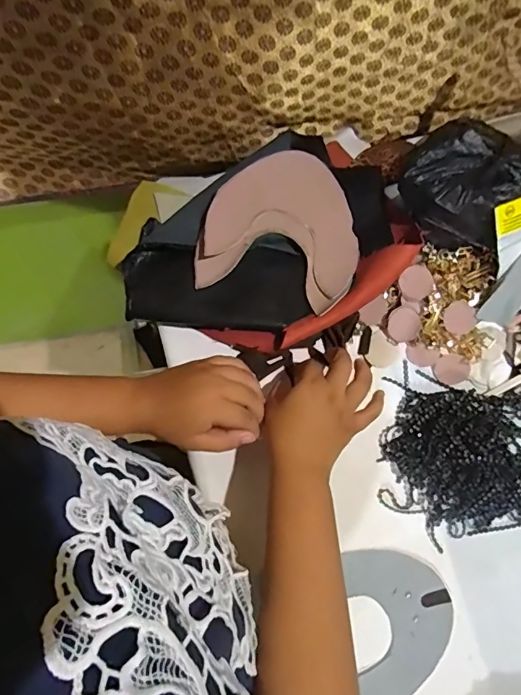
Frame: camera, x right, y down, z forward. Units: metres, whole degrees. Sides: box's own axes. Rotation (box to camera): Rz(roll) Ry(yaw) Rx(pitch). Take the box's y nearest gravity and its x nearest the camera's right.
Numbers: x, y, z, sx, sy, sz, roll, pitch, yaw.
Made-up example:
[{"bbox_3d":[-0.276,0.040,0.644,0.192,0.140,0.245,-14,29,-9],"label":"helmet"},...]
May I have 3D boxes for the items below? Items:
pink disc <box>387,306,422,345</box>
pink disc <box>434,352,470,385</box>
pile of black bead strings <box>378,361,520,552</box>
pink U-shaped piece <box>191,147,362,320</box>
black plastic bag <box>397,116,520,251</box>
[{"bbox_3d":[0.150,-0.023,0.466,0.034,0.004,0.034,0,95,5],"label":"pink disc"},{"bbox_3d":[0.201,0.023,0.467,0.033,0.004,0.032,2,102,8],"label":"pink disc"},{"bbox_3d":[0.207,0.110,0.437,0.163,0.030,0.148,9,78,0],"label":"pile of black bead strings"},{"bbox_3d":[0.028,-0.129,0.470,0.158,0.042,0.169,15,78,2],"label":"pink U-shaped piece"},{"bbox_3d":[0.216,-0.166,0.465,0.140,0.075,0.115,14,78,2],"label":"black plastic bag"}]

